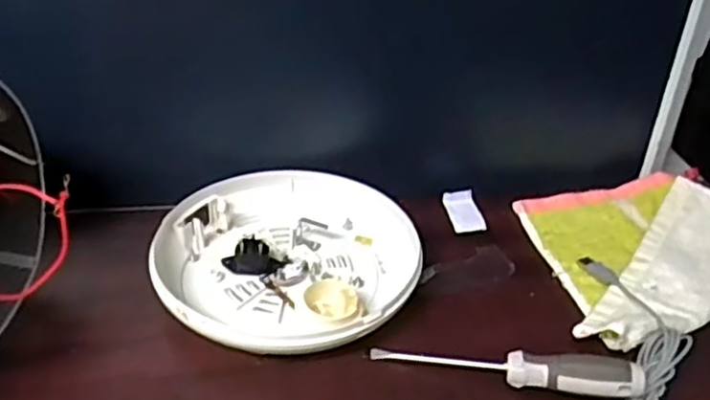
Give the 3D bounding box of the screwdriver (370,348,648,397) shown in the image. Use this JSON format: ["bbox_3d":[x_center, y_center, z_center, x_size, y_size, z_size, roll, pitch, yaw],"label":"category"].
[{"bbox_3d":[0.100,0.109,0.462,0.174,0.026,0.020,10,35,10],"label":"screwdriver"}]

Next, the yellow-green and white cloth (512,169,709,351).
[{"bbox_3d":[0.255,0.031,0.579,0.226,0.015,0.176,-10,37,-18],"label":"yellow-green and white cloth"}]

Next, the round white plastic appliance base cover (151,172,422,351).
[{"bbox_3d":[-0.051,0.041,0.545,0.199,0.033,0.195,2,35,-1],"label":"round white plastic appliance base cover"}]

